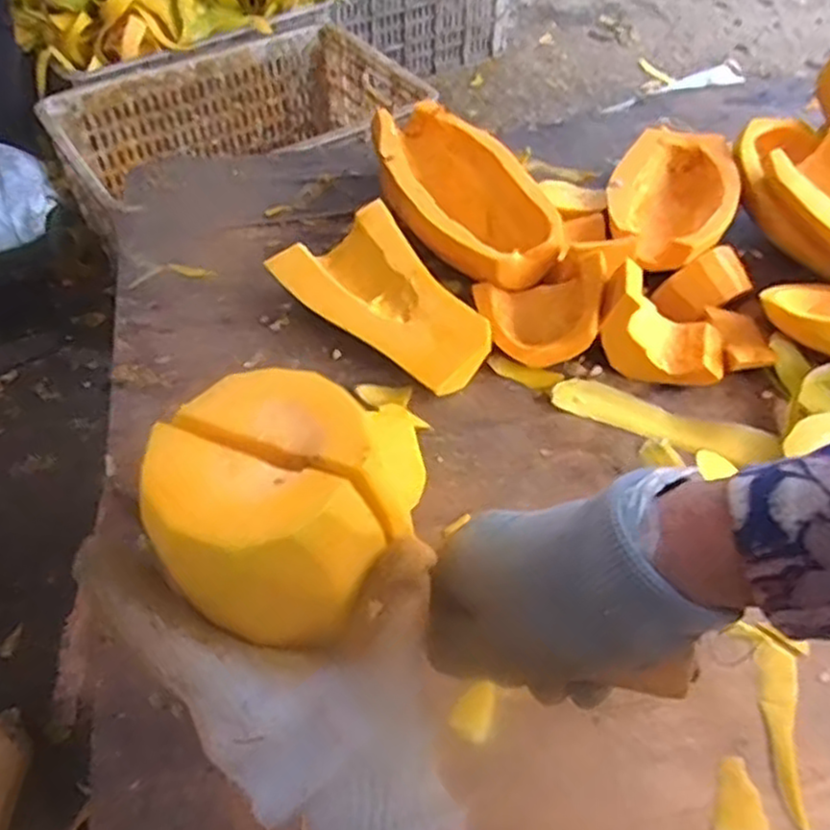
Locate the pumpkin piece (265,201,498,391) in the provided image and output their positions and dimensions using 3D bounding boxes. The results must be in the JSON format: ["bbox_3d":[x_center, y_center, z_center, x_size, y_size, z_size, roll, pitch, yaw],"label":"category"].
[{"bbox_3d":[-0.022,-0.105,0.627,0.202,0.055,0.100,33,58,25],"label":"pumpkin piece"}]

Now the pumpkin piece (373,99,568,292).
[{"bbox_3d":[0.041,-0.206,0.697,0.120,0.058,0.263,-21,53,-16],"label":"pumpkin piece"}]

